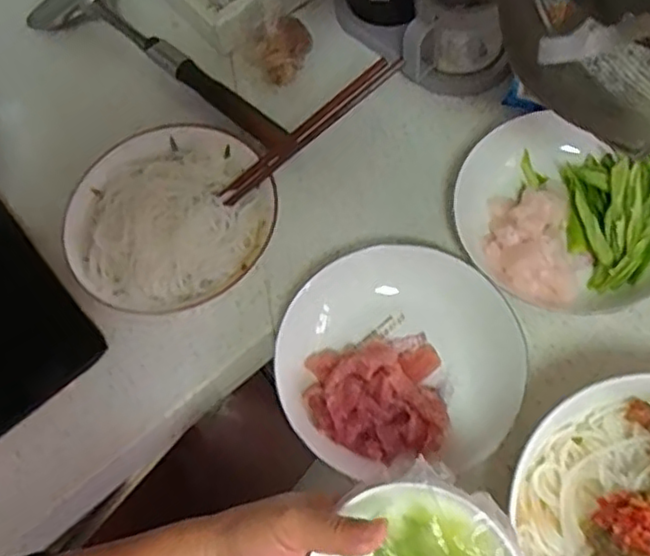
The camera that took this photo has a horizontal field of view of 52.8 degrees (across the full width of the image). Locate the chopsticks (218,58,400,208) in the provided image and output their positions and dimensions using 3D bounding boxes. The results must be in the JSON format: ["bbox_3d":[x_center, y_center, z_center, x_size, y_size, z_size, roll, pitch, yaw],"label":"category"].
[{"bbox_3d":[-0.013,-0.119,0.537,0.178,0.015,0.023,-37,57,12],"label":"chopsticks"}]

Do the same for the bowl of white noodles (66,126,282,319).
[{"bbox_3d":[-0.130,-0.045,0.555,0.168,0.061,0.166,0,54,0],"label":"bowl of white noodles"}]

